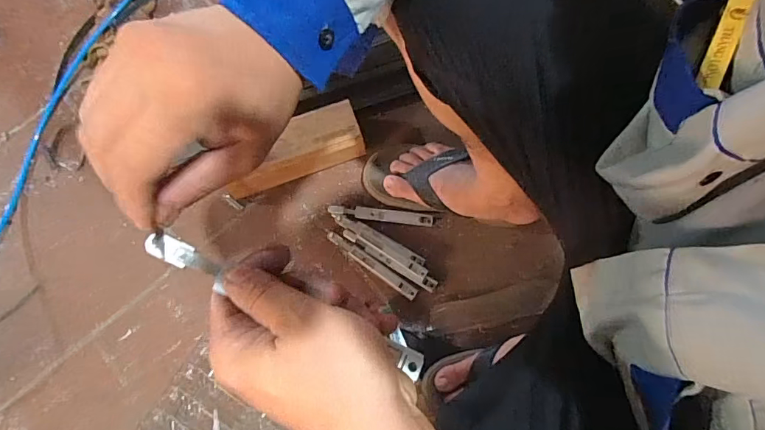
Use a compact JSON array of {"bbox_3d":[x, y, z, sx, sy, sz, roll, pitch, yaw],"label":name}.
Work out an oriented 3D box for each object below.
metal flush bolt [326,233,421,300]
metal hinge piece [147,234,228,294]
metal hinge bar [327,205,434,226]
[{"bbox_3d":[-0.019,0.085,0.771,0.179,0.014,0.021,35,80,8],"label":"metal flush bolt"},{"bbox_3d":[-0.115,0.026,0.267,0.050,0.008,0.014,27,78,-3],"label":"metal hinge piece"},{"bbox_3d":[-0.003,0.001,0.785,0.179,0.016,0.022,6,77,2],"label":"metal hinge bar"}]

